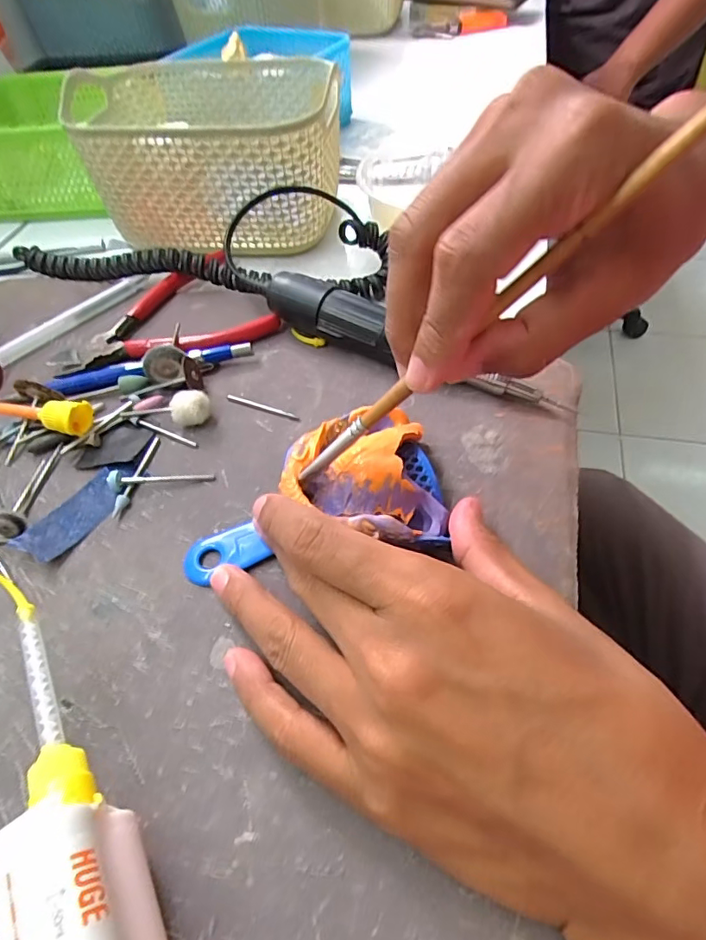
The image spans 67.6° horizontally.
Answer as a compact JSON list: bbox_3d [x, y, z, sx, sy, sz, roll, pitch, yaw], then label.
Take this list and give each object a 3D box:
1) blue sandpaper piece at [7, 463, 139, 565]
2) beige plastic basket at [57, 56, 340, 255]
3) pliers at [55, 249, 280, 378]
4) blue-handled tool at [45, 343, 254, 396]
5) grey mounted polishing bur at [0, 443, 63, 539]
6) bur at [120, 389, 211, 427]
[{"bbox_3d":[-0.120,0.016,0.235,0.022,0.006,0.057,29,59,23],"label":"blue sandpaper piece"},{"bbox_3d":[-0.095,-0.215,0.368,0.169,0.083,0.121,6,53,8],"label":"beige plastic basket"},{"bbox_3d":[-0.113,-0.087,0.308,0.116,0.017,0.081,-29,56,-18],"label":"pliers"},{"bbox_3d":[-0.110,-0.055,0.287,0.110,0.011,0.015,-13,52,-7],"label":"blue-handled tool"},{"bbox_3d":[-0.147,0.007,0.239,0.008,0.012,0.054,-2,52,1],"label":"grey mounted polishing bur"},{"bbox_3d":[-0.094,-0.029,0.262,0.045,0.016,0.013,-5,52,-1],"label":"bur"}]

